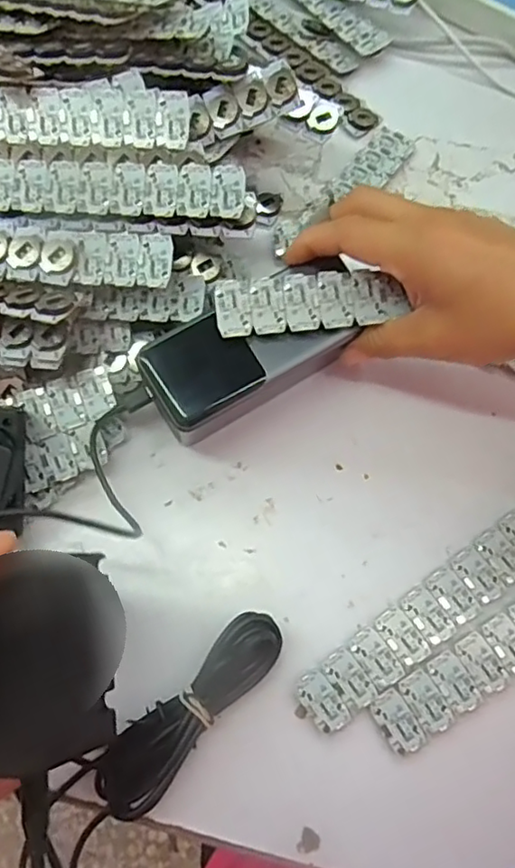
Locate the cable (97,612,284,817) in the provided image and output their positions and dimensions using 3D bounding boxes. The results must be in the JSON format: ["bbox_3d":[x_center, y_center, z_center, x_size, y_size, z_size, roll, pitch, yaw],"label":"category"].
[{"bbox_3d":[-0.032,0.137,0.301,0.032,0.027,0.112,43,77,13],"label":"cable"}]

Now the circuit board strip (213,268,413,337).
[{"bbox_3d":[0.027,-0.071,0.320,0.096,0.009,0.029,-6,72,-4],"label":"circuit board strip"}]

